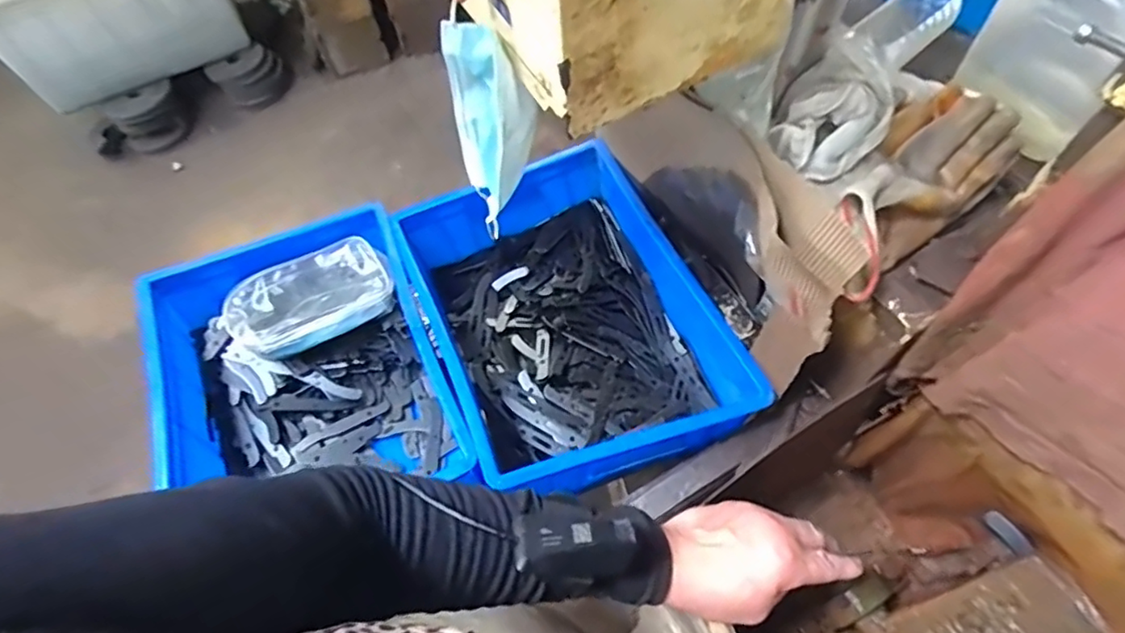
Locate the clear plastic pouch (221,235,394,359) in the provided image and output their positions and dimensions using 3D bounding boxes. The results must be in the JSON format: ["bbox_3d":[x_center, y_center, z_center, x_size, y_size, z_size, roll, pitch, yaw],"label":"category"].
[{"bbox_3d":[-0.317,-0.024,0.751,0.196,0.046,0.108,-26,62,-11],"label":"clear plastic pouch"}]

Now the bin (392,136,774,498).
[{"bbox_3d":[0.002,0.002,0.723,0.295,0.125,0.396,-20,61,-8],"label":"bin"}]

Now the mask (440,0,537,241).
[{"bbox_3d":[-0.057,-0.161,0.515,0.061,0.171,0.094,-19,61,-7],"label":"mask"}]

